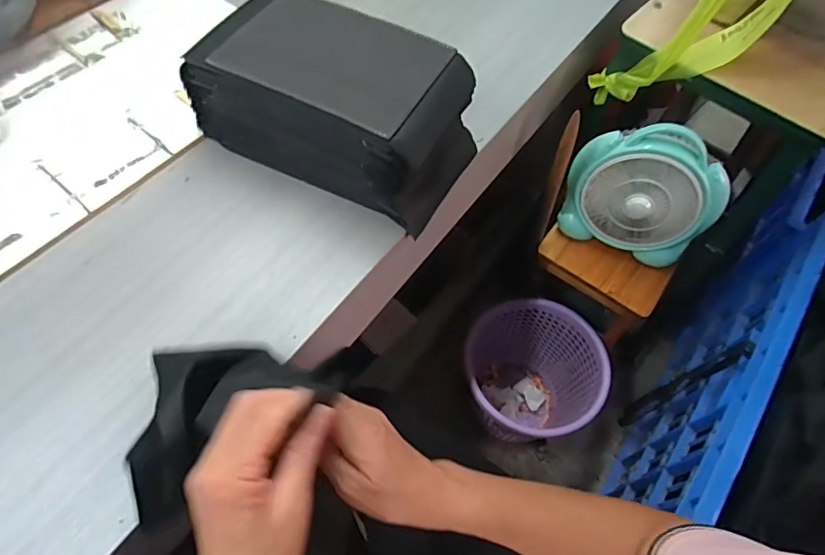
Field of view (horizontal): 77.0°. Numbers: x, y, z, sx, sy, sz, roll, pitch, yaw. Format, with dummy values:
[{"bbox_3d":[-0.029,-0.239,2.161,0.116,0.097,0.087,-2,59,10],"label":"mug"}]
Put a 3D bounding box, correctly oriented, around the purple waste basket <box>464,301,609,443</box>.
[{"bbox_3d":[0.237,0.231,1.126,0.265,0.302,0.268,6,60,0],"label":"purple waste basket"}]

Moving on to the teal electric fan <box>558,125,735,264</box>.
[{"bbox_3d":[0.378,-0.137,0.866,0.233,0.210,0.091,19,61,8],"label":"teal electric fan"}]

